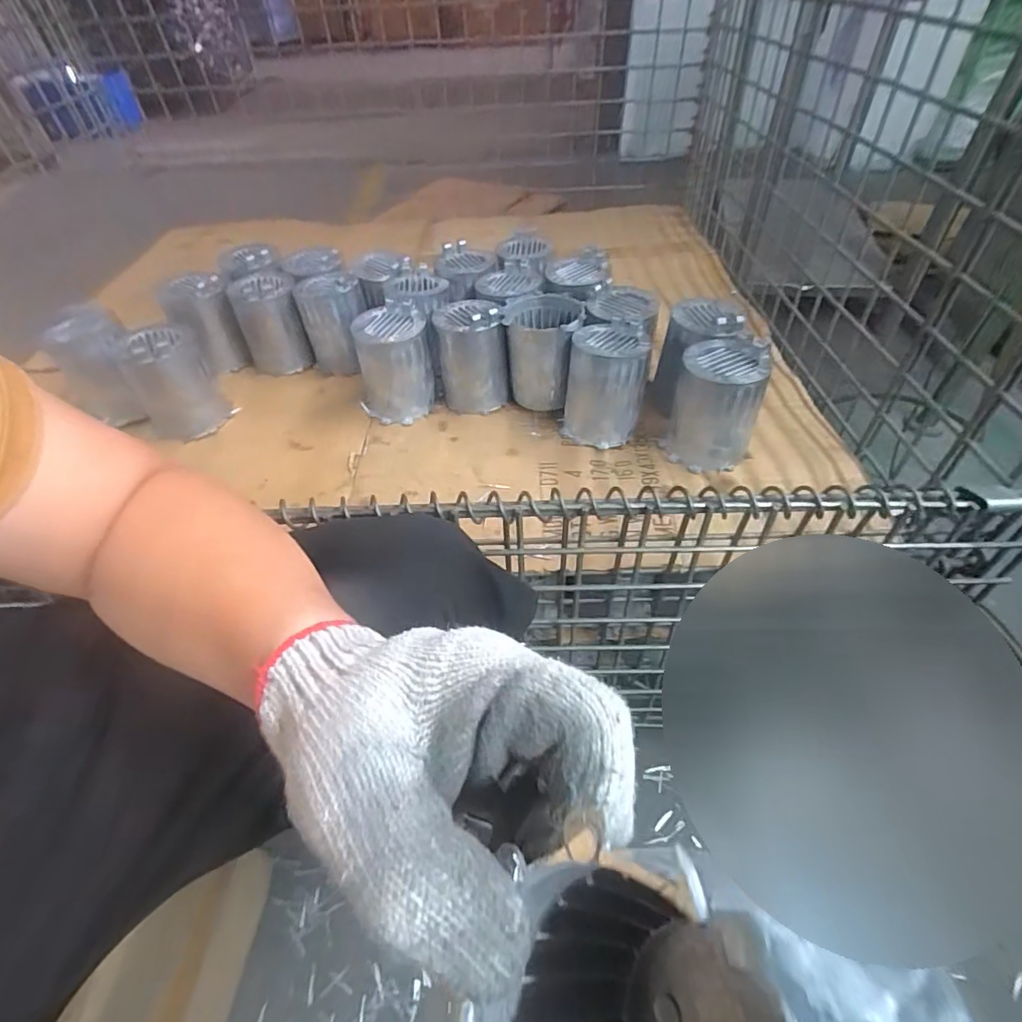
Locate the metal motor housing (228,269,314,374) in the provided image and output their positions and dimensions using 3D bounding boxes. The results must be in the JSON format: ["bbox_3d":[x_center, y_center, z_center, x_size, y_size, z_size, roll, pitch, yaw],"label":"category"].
[{"bbox_3d":[-0.337,-0.261,0.748,0.089,0.121,0.093,-22,51,-17],"label":"metal motor housing"}]

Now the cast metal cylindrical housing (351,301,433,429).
[{"bbox_3d":[-0.144,-0.179,0.647,0.089,0.117,0.084,-1,48,1],"label":"cast metal cylindrical housing"}]

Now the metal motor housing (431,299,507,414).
[{"bbox_3d":[-0.051,-0.198,0.652,0.081,0.116,0.084,-11,48,-7],"label":"metal motor housing"}]

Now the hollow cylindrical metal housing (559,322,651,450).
[{"bbox_3d":[0.108,-0.144,0.602,0.087,0.111,0.092,9,49,10],"label":"hollow cylindrical metal housing"}]

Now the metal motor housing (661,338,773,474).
[{"bbox_3d":[0.221,-0.115,0.561,0.085,0.113,0.087,16,50,16],"label":"metal motor housing"}]

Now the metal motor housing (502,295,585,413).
[{"bbox_3d":[0.037,-0.188,0.644,0.093,0.117,0.114,8,49,9],"label":"metal motor housing"}]

